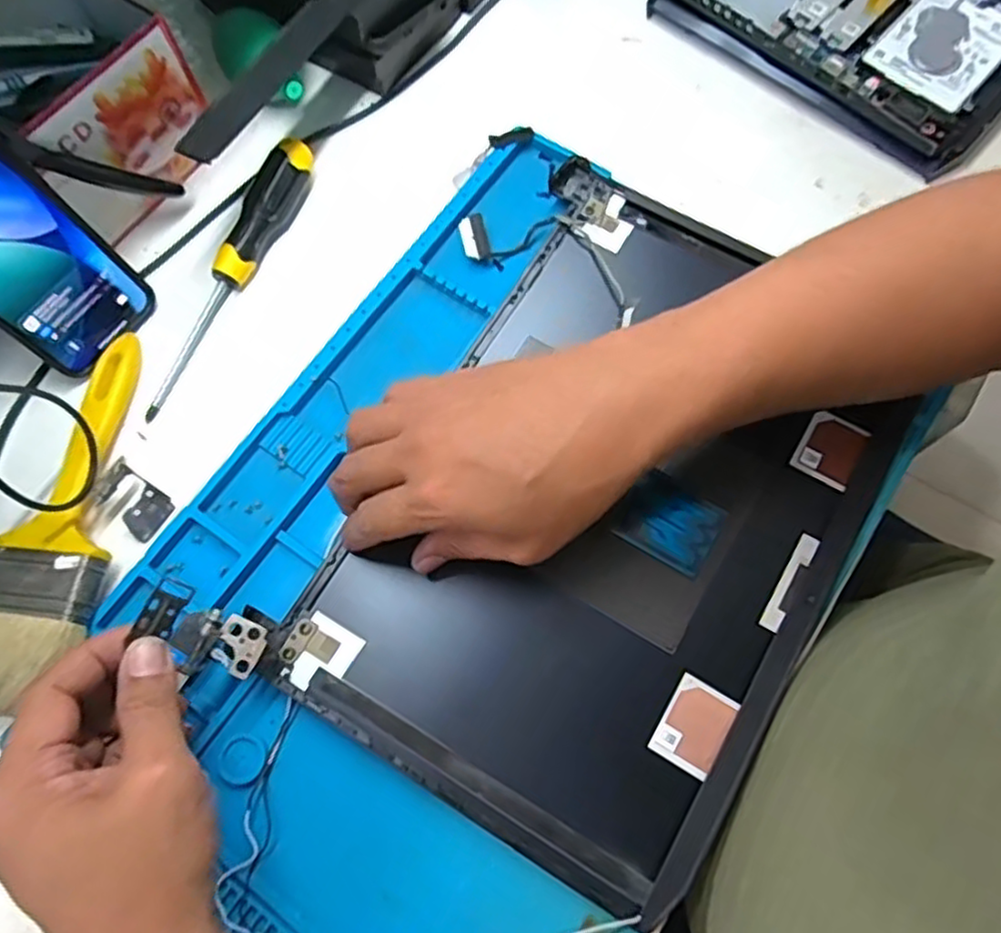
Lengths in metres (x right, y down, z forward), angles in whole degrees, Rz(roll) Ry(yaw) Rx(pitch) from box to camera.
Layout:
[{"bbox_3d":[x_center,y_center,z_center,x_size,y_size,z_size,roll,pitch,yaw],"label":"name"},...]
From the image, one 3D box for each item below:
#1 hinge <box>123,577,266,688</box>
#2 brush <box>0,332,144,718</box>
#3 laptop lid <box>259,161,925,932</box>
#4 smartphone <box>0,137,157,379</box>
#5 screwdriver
[{"bbox_3d":[-0.145,0.083,0.344,0.058,0.008,0.037,36,73,-20],"label":"hinge"},{"bbox_3d":[-0.243,0.022,0.400,0.075,0.035,0.217,10,72,6],"label":"brush"},{"bbox_3d":[0.067,0.017,0.399,0.237,0.011,0.356,30,75,12],"label":"laptop lid"},{"bbox_3d":[-0.267,-0.120,0.392,0.009,0.147,0.077,26,72,33],"label":"smartphone"},{"bbox_3d":[-0.174,-0.125,0.452,0.024,0.025,0.199,22,73,10],"label":"screwdriver"}]

